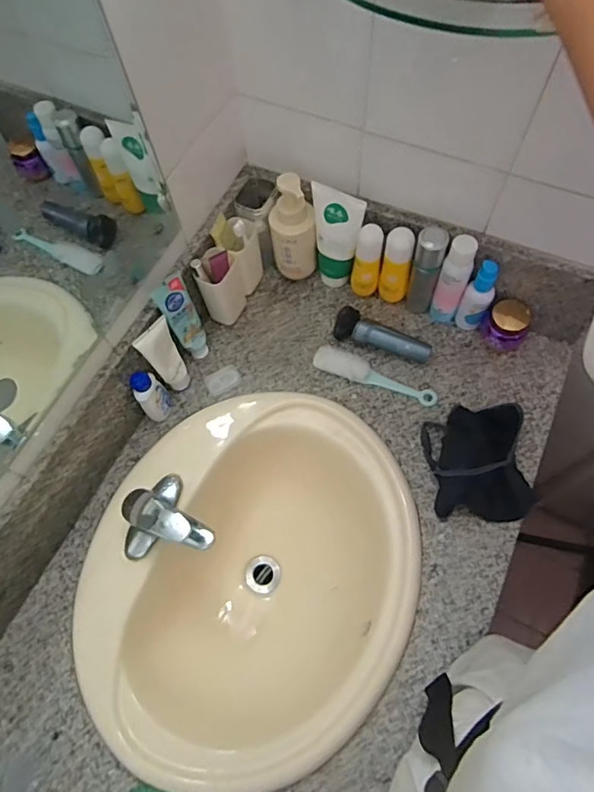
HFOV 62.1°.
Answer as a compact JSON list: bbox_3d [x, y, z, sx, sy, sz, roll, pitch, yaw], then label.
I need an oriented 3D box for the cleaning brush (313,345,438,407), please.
[{"bbox_3d":[0.123,-0.031,0.792,0.204,0.017,0.039,25,68,13],"label":"cleaning brush"}]

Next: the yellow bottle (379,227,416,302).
[{"bbox_3d":[0.162,-0.204,0.802,0.049,0.152,0.035,15,66,9],"label":"yellow bottle"}]

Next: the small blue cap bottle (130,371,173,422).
[{"bbox_3d":[-0.220,0.001,0.752,0.046,0.107,0.040,-36,69,-14],"label":"small blue cap bottle"}]

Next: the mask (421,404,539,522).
[{"bbox_3d":[0.260,0.094,0.699,0.135,0.058,0.152,-3,65,1],"label":"mask"}]

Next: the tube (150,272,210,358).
[{"bbox_3d":[-0.180,-0.118,0.769,0.034,0.177,0.050,37,71,23],"label":"tube"}]

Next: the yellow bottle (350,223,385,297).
[{"bbox_3d":[0.115,-0.216,0.803,0.044,0.131,0.033,5,65,4],"label":"yellow bottle"}]

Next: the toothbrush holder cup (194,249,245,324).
[{"bbox_3d":[-0.122,-0.176,0.816,0.046,0.119,0.066,23,68,13],"label":"toothbrush holder cup"}]

